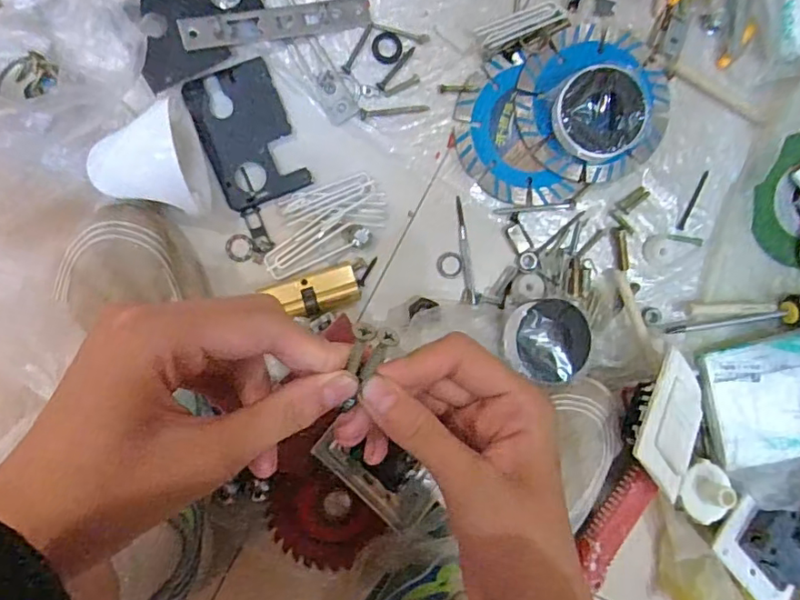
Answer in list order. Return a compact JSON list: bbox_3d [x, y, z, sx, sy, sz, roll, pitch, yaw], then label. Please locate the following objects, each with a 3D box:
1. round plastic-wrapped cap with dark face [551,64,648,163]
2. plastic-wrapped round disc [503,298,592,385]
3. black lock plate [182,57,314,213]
[{"bbox_3d":[0.134,-0.127,0.388,0.059,0.035,0.059,0,94,-6],"label":"round plastic-wrapped cap with dark face"},{"bbox_3d":[0.105,0.029,0.387,0.059,0.017,0.056,2,82,-12],"label":"plastic-wrapped round disc"},{"bbox_3d":[-0.104,-0.112,0.382,0.059,0.006,0.090,-22,96,-4],"label":"black lock plate"}]

